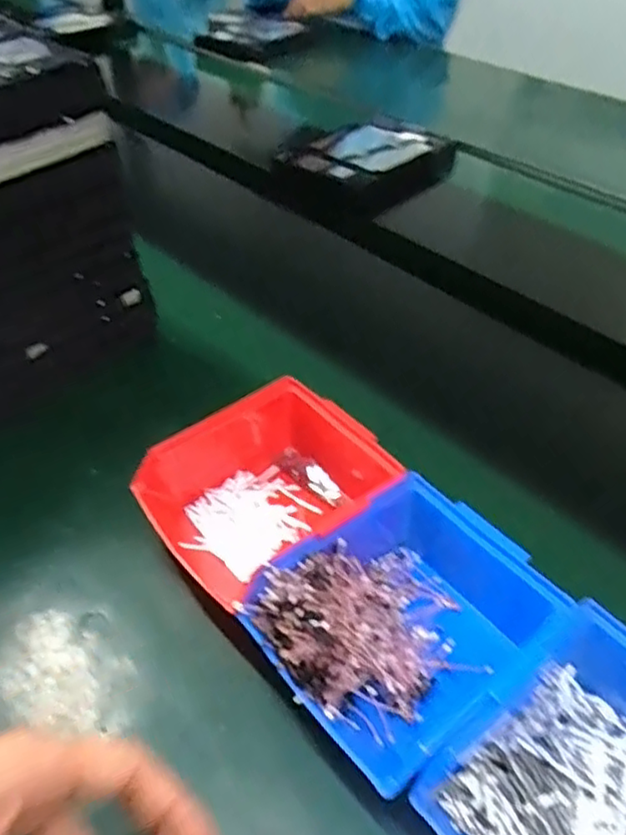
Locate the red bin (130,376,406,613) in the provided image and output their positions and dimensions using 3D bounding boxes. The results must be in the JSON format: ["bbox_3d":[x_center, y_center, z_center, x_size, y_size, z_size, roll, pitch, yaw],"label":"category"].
[{"bbox_3d":[-0.024,0.048,0.443,0.159,0.080,0.121,-30,52,-30],"label":"red bin"}]

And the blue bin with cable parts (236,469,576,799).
[{"bbox_3d":[0.056,0.111,0.380,0.170,0.071,0.122,-30,52,-30],"label":"blue bin with cable parts"}]

